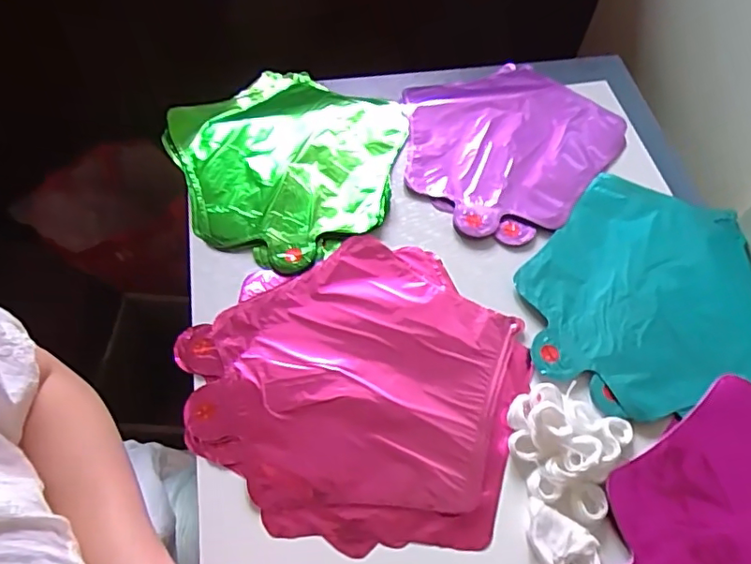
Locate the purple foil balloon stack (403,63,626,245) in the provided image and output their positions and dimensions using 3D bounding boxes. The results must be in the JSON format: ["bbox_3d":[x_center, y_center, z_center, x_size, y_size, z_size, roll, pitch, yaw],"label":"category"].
[{"bbox_3d":[0.134,-0.155,0.584,0.212,0.018,0.245,39,66,18],"label":"purple foil balloon stack"}]

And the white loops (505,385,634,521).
[{"bbox_3d":[0.142,0.119,0.408,0.085,0.022,0.085,1,60,-2],"label":"white loops"}]

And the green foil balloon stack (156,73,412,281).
[{"bbox_3d":[-0.091,-0.129,0.558,0.234,0.026,0.242,25,62,11],"label":"green foil balloon stack"}]

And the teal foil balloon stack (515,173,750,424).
[{"bbox_3d":[0.248,0.006,0.498,0.238,0.021,0.229,-5,61,-6],"label":"teal foil balloon stack"}]

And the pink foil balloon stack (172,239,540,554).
[{"bbox_3d":[-0.017,0.074,0.444,0.260,0.011,0.244,19,61,8],"label":"pink foil balloon stack"}]

